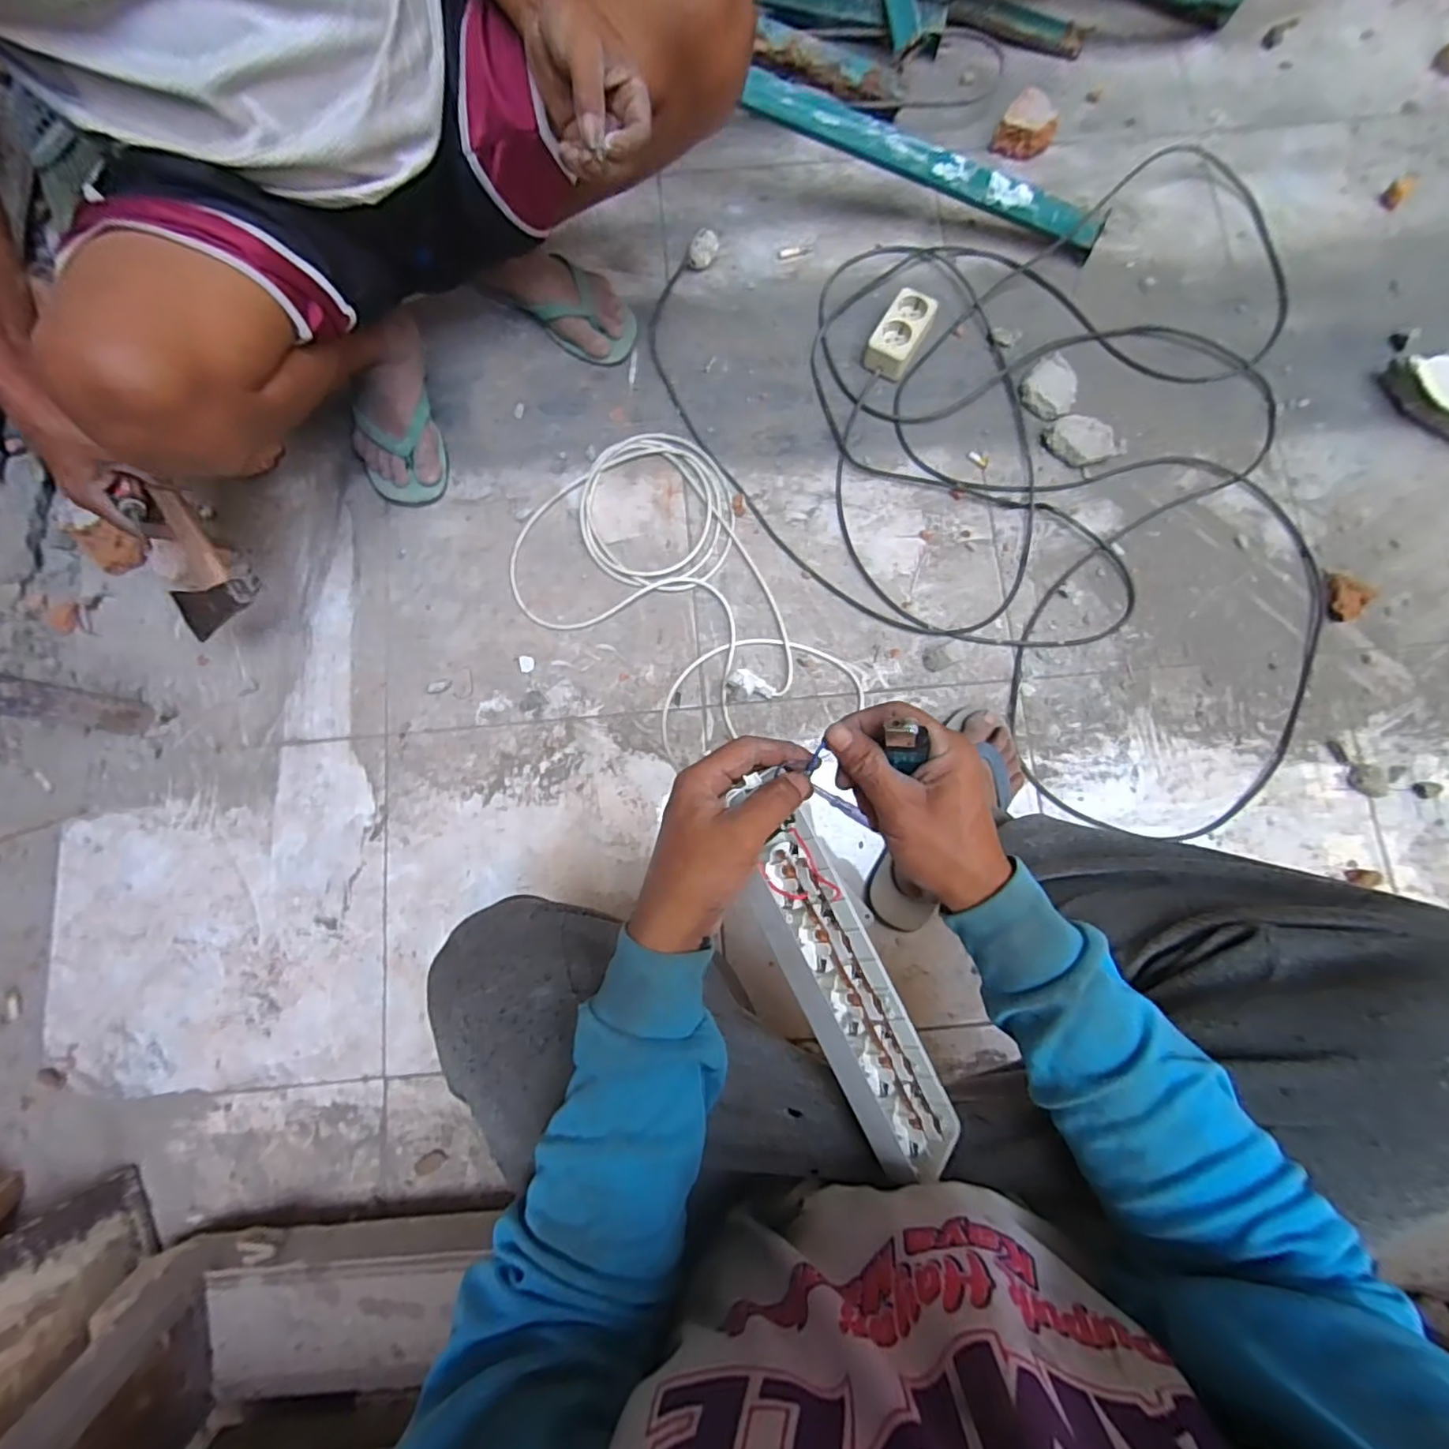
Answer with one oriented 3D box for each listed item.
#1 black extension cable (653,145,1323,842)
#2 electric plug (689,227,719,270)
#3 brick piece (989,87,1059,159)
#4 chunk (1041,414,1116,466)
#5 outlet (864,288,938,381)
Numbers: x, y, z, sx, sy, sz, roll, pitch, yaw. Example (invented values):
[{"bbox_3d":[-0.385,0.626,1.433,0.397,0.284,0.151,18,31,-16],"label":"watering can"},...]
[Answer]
[{"bbox_3d":[0.469,-0.434,0.816,0.816,0.034,0.975,-43,83,-6],"label":"black extension cable"},{"bbox_3d":[-0.028,-0.663,0.864,0.030,0.036,0.058,28,82,4],"label":"electric plug"},{"bbox_3d":[0.437,-0.863,0.887,0.081,0.039,0.072,22,81,4],"label":"brick piece"},{"bbox_3d":[0.463,-0.370,0.802,0.054,0.031,0.080,-43,83,-6],"label":"chunk"},{"bbox_3d":[0.234,-0.522,0.828,0.059,0.035,0.109,30,82,5],"label":"outlet"}]

